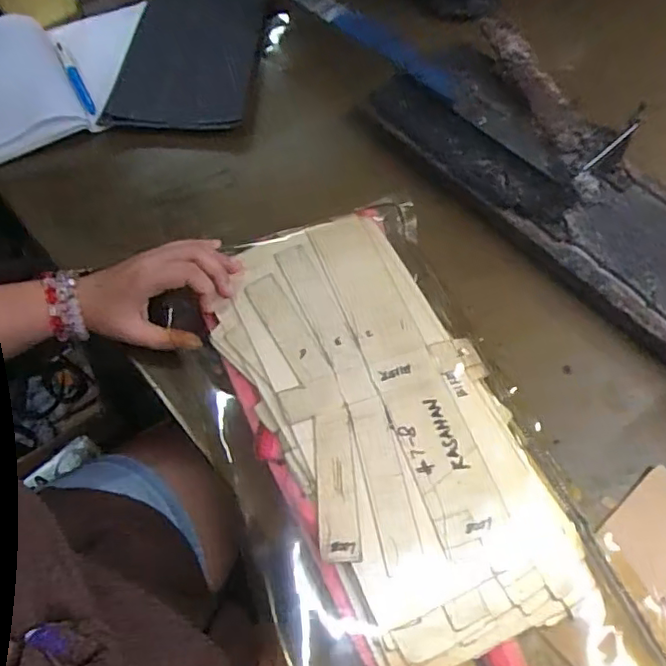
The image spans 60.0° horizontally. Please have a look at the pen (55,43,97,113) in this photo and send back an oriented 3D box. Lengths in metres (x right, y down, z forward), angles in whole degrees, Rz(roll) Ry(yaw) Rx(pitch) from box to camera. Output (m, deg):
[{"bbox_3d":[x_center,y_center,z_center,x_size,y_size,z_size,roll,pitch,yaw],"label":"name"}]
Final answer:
[{"bbox_3d":[-0.299,-0.298,0.667,0.013,0.010,0.144,-24,63,-15],"label":"pen"}]

